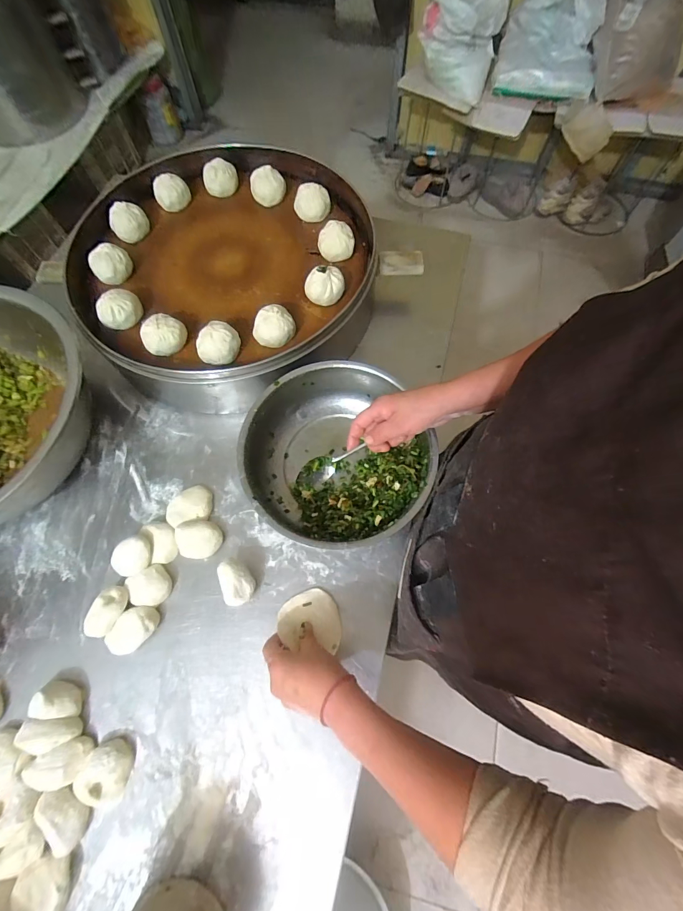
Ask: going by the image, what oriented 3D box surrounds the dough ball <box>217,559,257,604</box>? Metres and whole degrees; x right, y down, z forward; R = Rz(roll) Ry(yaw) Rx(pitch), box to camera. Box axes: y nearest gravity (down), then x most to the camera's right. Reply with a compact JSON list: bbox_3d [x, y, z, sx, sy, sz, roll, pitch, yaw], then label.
[{"bbox_3d":[-0.133,0.164,0.478,0.037,0.043,0.053,-18,71,-5],"label":"dough ball"}]

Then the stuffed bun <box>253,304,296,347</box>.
[{"bbox_3d":[-0.098,-0.187,0.533,0.060,0.033,0.047,-16,71,-5],"label":"stuffed bun"}]

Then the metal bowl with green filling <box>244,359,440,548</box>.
[{"bbox_3d":[-0.013,0.004,0.515,0.230,0.079,0.247,0,70,1],"label":"metal bowl with green filling"}]

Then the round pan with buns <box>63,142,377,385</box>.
[{"bbox_3d":[-0.186,-0.329,0.599,0.468,0.051,0.486,0,70,1],"label":"round pan with buns"}]

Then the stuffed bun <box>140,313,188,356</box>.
[{"bbox_3d":[-0.259,-0.176,0.533,0.059,0.033,0.048,-40,75,-12],"label":"stuffed bun"}]

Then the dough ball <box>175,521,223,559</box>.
[{"bbox_3d":[-0.196,0.116,0.507,0.059,0.031,0.050,3,70,2],"label":"dough ball"}]

